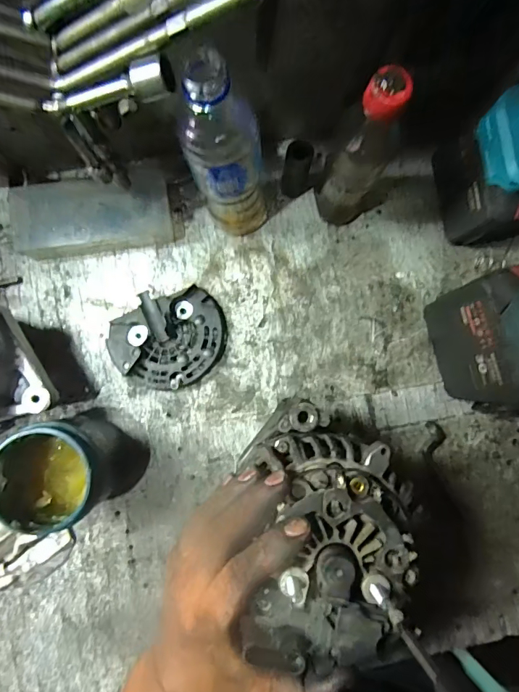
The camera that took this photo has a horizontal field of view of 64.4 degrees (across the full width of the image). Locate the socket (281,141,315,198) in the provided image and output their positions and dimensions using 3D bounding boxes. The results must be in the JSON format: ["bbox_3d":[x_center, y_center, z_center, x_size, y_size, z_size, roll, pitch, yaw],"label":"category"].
[{"bbox_3d":[0.038,-0.180,0.431,0.027,0.081,0.022,12,84,-1],"label":"socket"}]

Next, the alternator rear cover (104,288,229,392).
[{"bbox_3d":[-0.095,-0.006,0.435,0.117,0.029,0.096,-11,85,-3],"label":"alternator rear cover"}]

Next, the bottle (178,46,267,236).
[{"bbox_3d":[-0.023,-0.158,0.357,0.069,0.218,0.056,-6,85,-3],"label":"bottle"}]

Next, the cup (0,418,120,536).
[{"bbox_3d":[-0.182,0.115,0.383,0.077,0.101,0.083,0,85,-3],"label":"cup"}]

